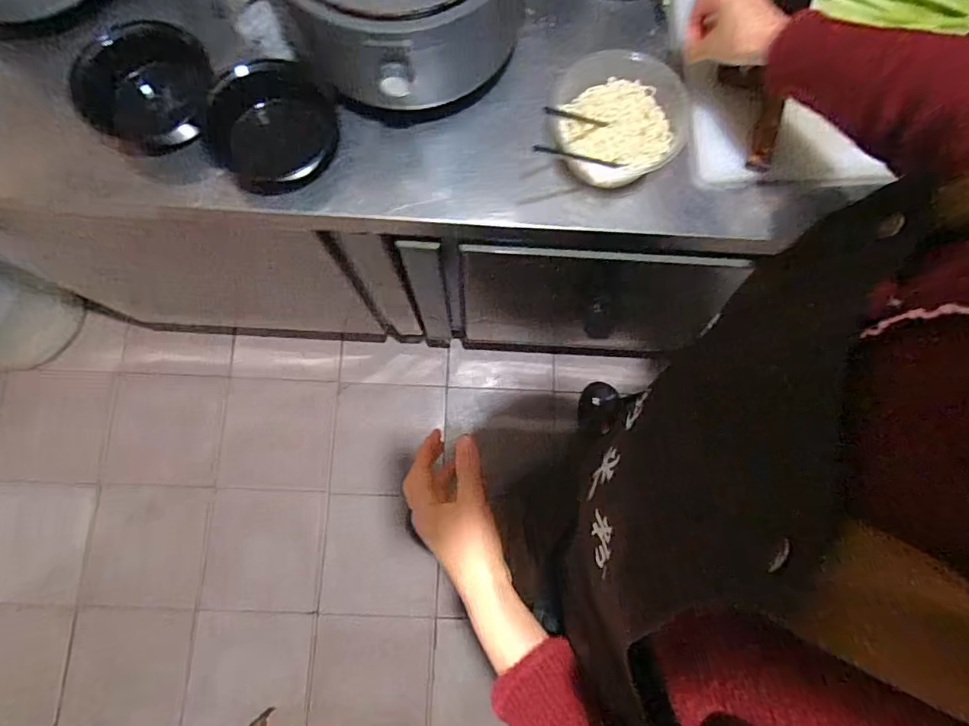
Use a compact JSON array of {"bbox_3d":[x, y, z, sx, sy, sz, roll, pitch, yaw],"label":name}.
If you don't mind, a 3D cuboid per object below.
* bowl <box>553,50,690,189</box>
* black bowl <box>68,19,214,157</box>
[{"bbox_3d":[0.172,-0.310,0.660,0.166,0.091,0.160,0,78,-1],"label":"bowl"},{"bbox_3d":[-0.439,-0.354,0.665,0.149,0.064,0.139,0,78,-1],"label":"black bowl"}]

